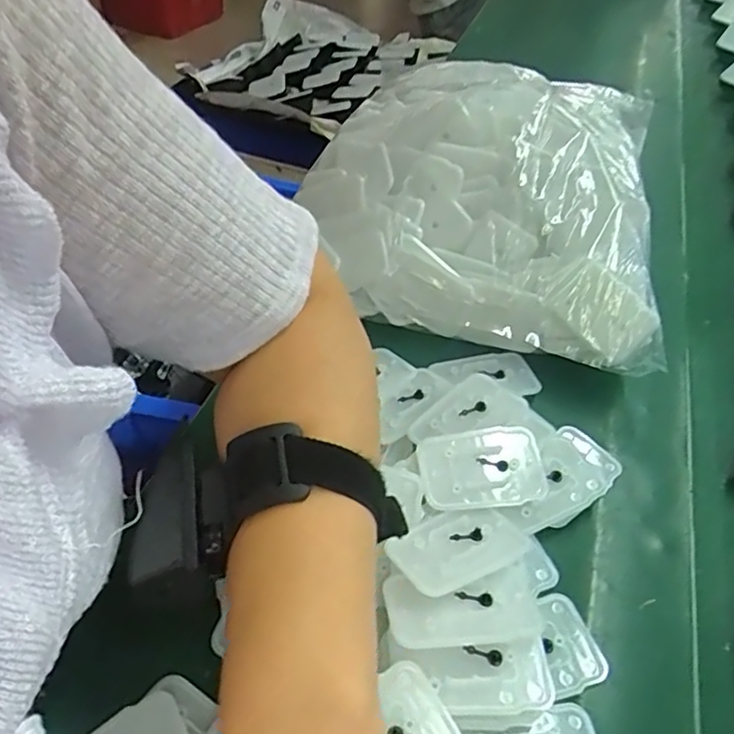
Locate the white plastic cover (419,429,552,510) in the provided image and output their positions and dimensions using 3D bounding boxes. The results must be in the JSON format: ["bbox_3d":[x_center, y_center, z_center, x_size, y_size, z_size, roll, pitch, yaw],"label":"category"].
[{"bbox_3d":[0.064,0.055,0.342,0.069,0.009,0.043,-2,47,-5],"label":"white plastic cover"}]

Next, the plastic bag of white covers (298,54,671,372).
[{"bbox_3d":[0.100,-0.151,0.491,0.272,0.097,0.282,16,49,12],"label":"plastic bag of white covers"}]

